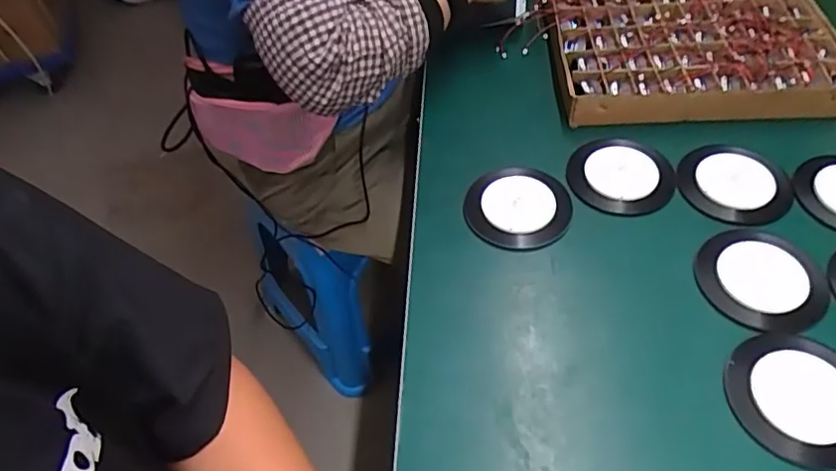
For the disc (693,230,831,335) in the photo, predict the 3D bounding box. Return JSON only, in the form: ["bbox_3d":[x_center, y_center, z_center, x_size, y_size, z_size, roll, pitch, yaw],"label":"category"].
[{"bbox_3d":[0.289,0.035,0.482,0.102,0.011,0.096,1,52,5],"label":"disc"}]

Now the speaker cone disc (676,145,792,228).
[{"bbox_3d":[0.305,-0.052,0.544,0.100,0.006,0.091,-2,51,3],"label":"speaker cone disc"}]

